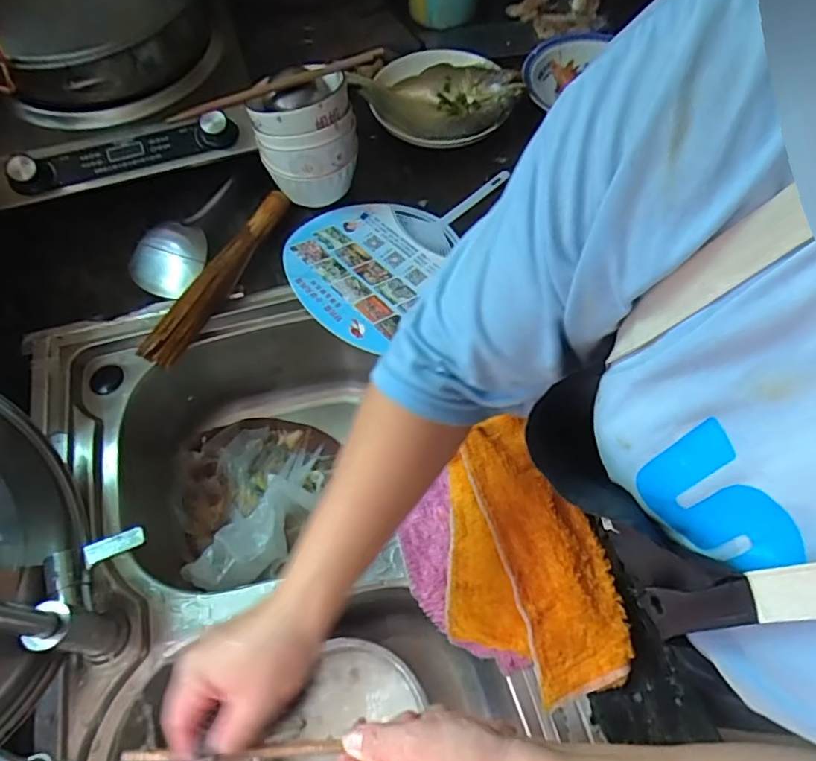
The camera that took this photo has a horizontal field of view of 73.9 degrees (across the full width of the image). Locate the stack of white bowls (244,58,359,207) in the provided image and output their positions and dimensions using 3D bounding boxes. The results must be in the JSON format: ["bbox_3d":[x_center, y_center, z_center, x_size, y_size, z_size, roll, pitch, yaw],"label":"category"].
[{"bbox_3d":[-0.120,-0.279,0.648,0.109,0.145,0.097,-21,64,-10],"label":"stack of white bowls"}]

